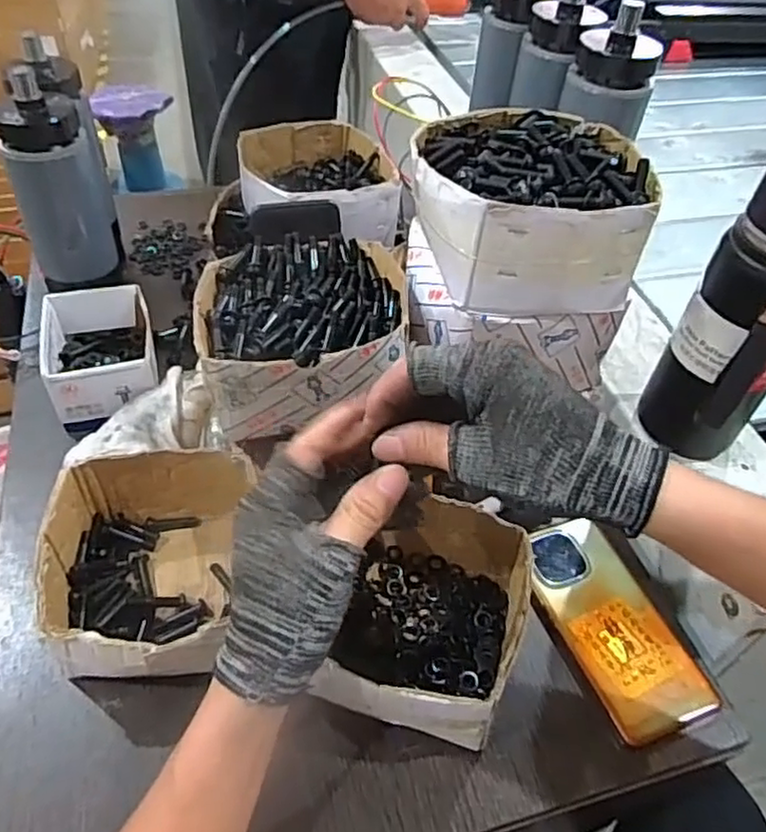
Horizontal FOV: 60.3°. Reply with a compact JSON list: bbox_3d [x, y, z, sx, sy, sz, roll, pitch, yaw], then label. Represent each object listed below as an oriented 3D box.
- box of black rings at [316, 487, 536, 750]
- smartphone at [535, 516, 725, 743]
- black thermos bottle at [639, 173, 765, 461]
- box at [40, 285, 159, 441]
[{"bbox_3d":[0.032,0.130,0.443,0.110,0.076,0.149,14,48,9],"label":"box of black rings"},{"bbox_3d":[0.164,0.147,0.476,0.074,0.010,0.157,-14,50,-16],"label":"smartphone"},{"bbox_3d":[0.244,-0.057,0.452,0.077,0.254,0.070,33,54,24],"label":"black thermos bottle"},{"bbox_3d":[-0.257,-0.055,0.607,0.086,0.070,0.127,-10,49,-12],"label":"box"}]

